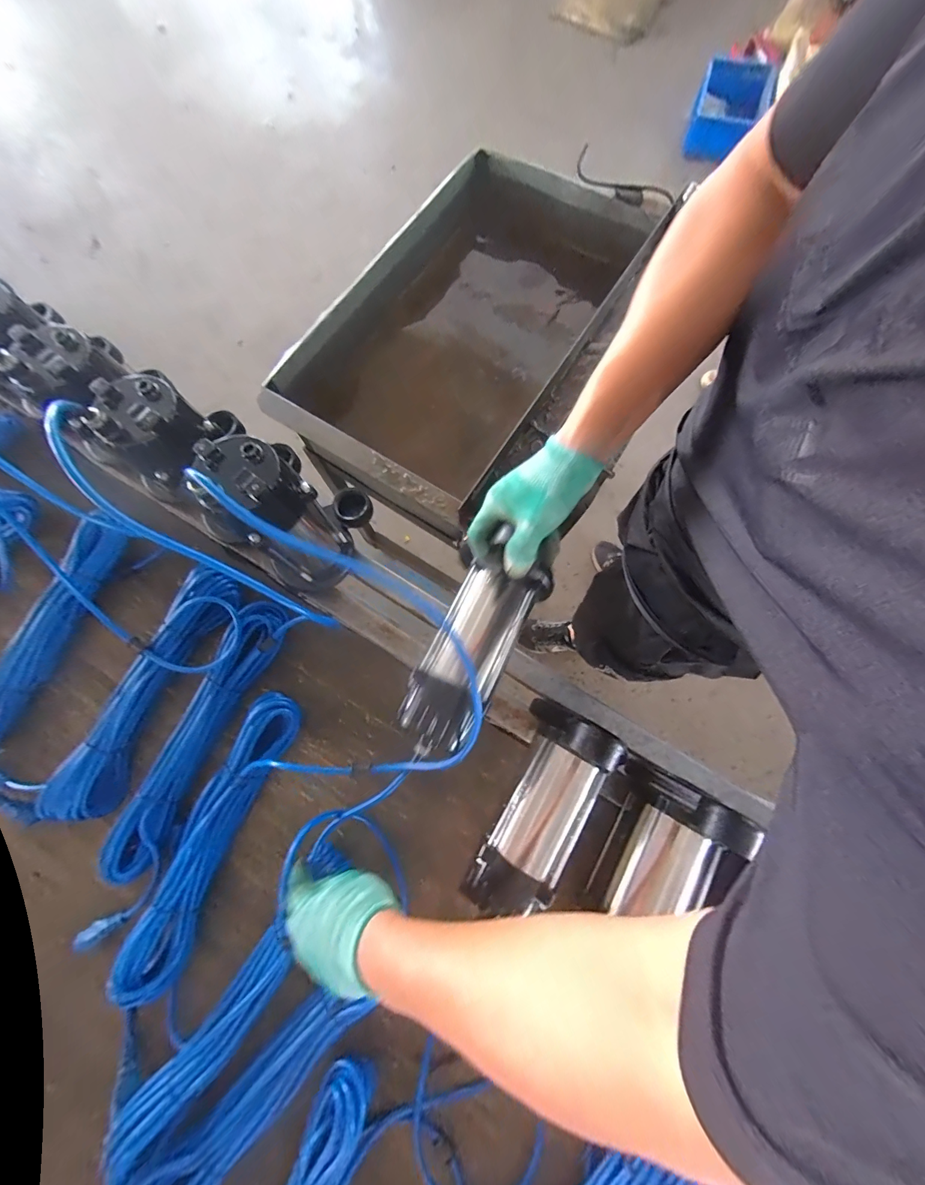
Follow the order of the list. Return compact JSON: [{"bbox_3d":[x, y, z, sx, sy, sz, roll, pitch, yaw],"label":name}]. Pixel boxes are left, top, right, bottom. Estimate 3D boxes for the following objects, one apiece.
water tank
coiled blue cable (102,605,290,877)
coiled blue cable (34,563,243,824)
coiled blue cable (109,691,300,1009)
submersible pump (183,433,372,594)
[{"bbox_3d":[0.023,-0.496,0.808,0.484,0.247,0.760,31,79,8],"label":"water tank"},{"bbox_3d":[-0.342,0.186,0.517,0.065,0.052,0.349,22,76,6],"label":"coiled blue cable"},{"bbox_3d":[-0.419,0.132,0.520,0.082,0.039,0.351,27,77,7],"label":"coiled blue cable"},{"bbox_3d":[-0.299,0.292,0.485,0.077,0.060,0.341,23,76,6],"label":"coiled blue cable"},{"bbox_3d":[-0.197,-0.108,0.492,0.158,0.242,0.104,-40,79,-9],"label":"submersible pump"}]

